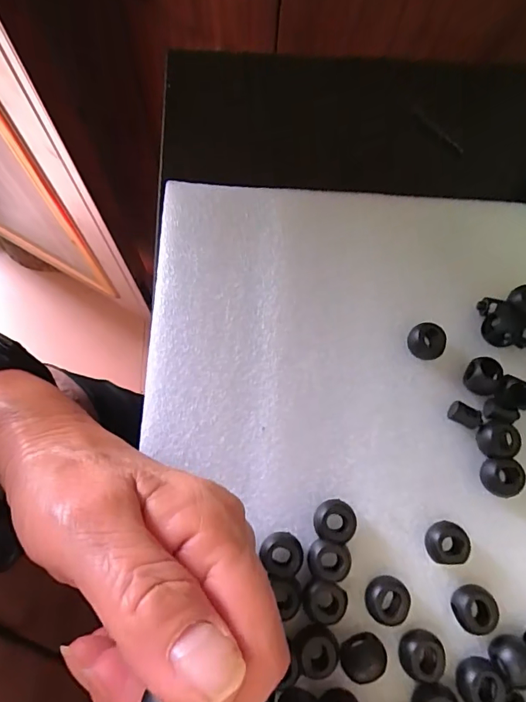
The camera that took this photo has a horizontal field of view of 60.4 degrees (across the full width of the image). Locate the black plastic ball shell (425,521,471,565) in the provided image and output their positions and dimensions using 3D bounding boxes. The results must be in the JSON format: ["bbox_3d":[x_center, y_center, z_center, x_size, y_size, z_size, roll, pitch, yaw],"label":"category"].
[{"bbox_3d":[0.083,0.088,0.208,0.017,0.016,0.017,0,73,0],"label":"black plastic ball shell"}]

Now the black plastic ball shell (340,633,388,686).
[{"bbox_3d":[0.042,0.129,0.193,0.018,0.016,0.016,-19,74,-6],"label":"black plastic ball shell"}]

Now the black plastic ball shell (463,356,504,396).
[{"bbox_3d":[0.113,0.014,0.231,0.016,0.015,0.017,0,73,0],"label":"black plastic ball shell"}]

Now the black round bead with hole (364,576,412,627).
[{"bbox_3d":[0.054,0.108,0.198,0.018,0.014,0.018,0,73,0],"label":"black round bead with hole"}]

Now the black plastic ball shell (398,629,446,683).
[{"bbox_3d":[0.067,0.129,0.192,0.018,0.013,0.017,0,73,0],"label":"black plastic ball shell"}]

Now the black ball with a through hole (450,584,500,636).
[{"bbox_3d":[0.091,0.113,0.199,0.017,0.017,0.018,0,73,0],"label":"black ball with a through hole"}]

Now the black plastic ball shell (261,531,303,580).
[{"bbox_3d":[0.009,0.090,0.201,0.017,0.016,0.017,0,73,0],"label":"black plastic ball shell"}]

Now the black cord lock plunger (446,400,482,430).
[{"bbox_3d":[0.102,0.033,0.229,0.015,0.010,0.010,30,75,9],"label":"black cord lock plunger"}]

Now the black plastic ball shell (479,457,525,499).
[{"bbox_3d":[0.115,0.061,0.219,0.017,0.014,0.018,0,73,0],"label":"black plastic ball shell"}]

